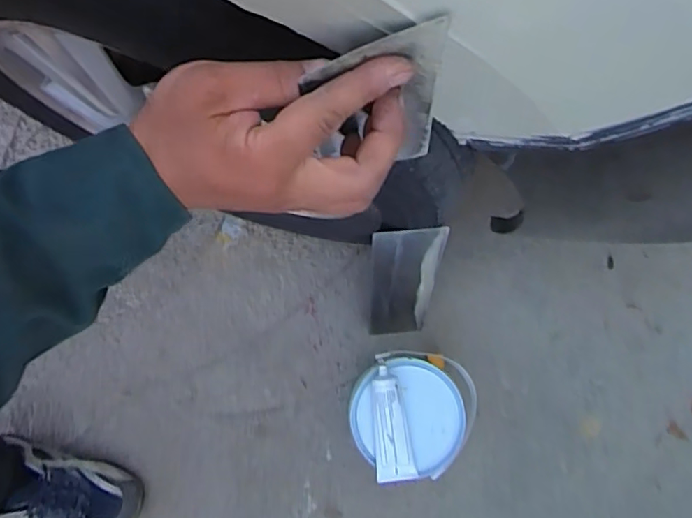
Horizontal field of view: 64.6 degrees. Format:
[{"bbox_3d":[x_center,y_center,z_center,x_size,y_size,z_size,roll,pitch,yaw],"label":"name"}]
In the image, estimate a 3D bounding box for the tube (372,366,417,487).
[{"bbox_3d":[0.061,0.219,0.719,0.051,0.033,0.145,-5,82,-1],"label":"tube"}]

